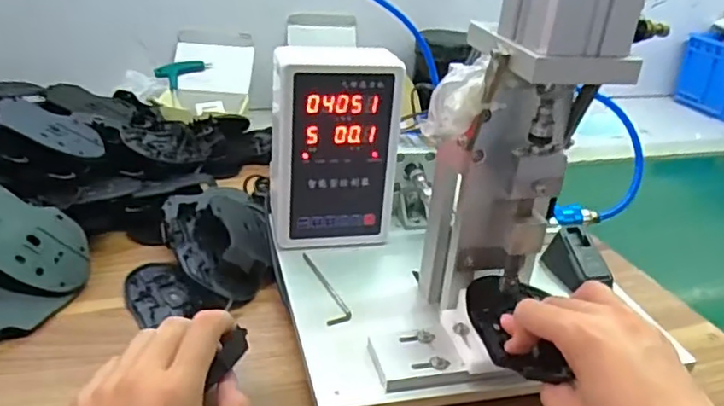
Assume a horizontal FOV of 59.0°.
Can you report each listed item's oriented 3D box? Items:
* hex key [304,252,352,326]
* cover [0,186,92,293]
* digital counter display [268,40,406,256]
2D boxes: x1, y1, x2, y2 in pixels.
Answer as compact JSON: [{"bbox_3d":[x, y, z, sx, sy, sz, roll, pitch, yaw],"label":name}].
[{"bbox_3d":[-0.030,0.072,0.554,0.022,0.004,0.107,-3,29,-15],"label":"hex key"},{"bbox_3d":[-0.283,0.031,0.542,0.109,0.005,0.075,31,46,-36],"label":"cover"},{"bbox_3d":[-0.027,-0.048,0.589,0.112,0.179,0.043,-2,29,-15],"label":"digital counter display"}]

